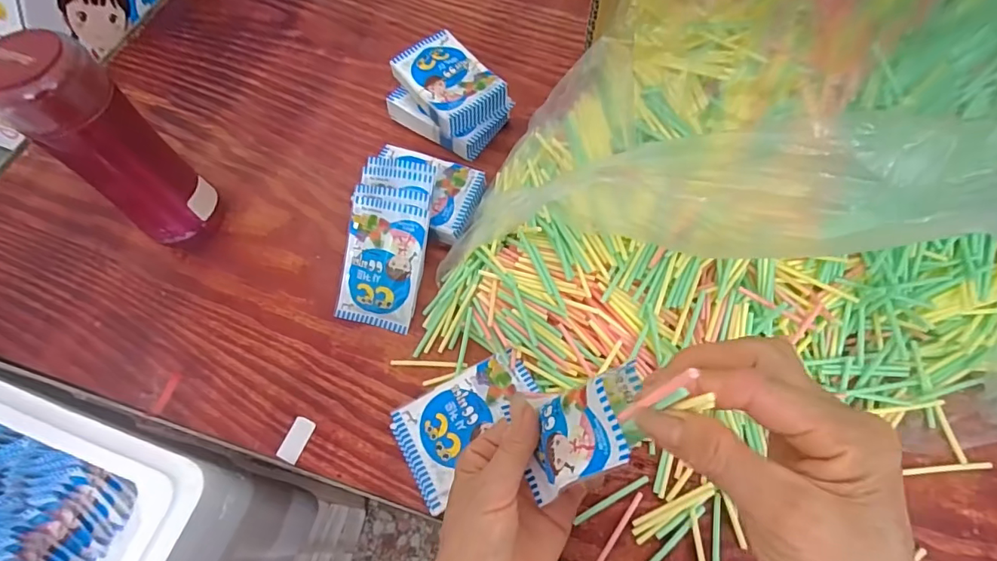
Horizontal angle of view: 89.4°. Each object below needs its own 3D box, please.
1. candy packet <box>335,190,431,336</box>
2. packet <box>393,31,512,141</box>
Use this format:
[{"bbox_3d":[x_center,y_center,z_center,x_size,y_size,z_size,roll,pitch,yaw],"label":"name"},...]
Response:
[{"bbox_3d":[-0.097,-0.013,0.418,0.064,0.012,0.104,13,98,9],"label":"candy packet"},{"bbox_3d":[-0.049,-0.193,0.491,0.071,0.022,0.105,-35,66,-13],"label":"packet"}]

